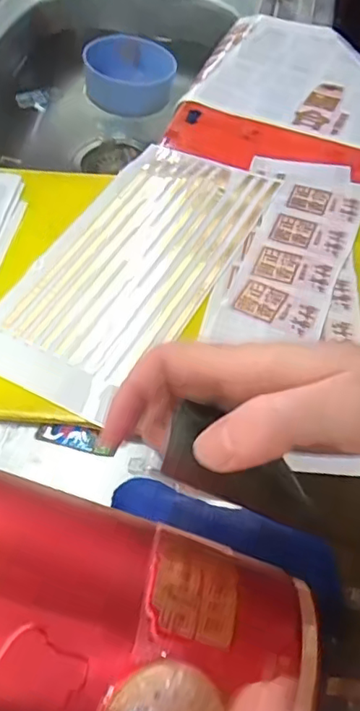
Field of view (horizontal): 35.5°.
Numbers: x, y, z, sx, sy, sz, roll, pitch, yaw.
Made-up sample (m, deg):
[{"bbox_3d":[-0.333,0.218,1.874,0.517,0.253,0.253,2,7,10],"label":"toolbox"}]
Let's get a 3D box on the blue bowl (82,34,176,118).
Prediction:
[{"bbox_3d":[-0.062,-0.341,0.684,0.098,0.047,0.098,1,54,-1],"label":"blue bowl"}]

